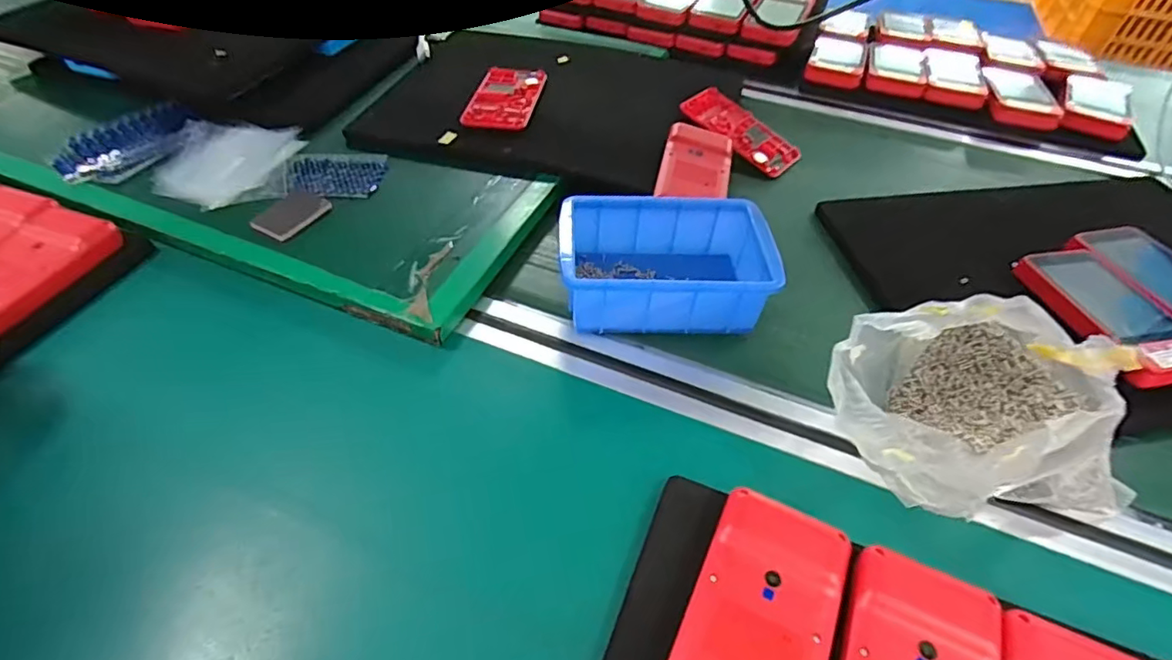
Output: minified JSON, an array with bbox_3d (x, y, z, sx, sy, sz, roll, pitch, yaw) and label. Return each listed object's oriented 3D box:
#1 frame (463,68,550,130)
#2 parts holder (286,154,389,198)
[{"bbox_3d":[-0.077,-0.228,0.553,0.062,0.008,0.115,7,48,3],"label":"frame"},{"bbox_3d":[-0.217,-0.135,0.485,0.083,0.004,0.062,0,48,-2],"label":"parts holder"}]

